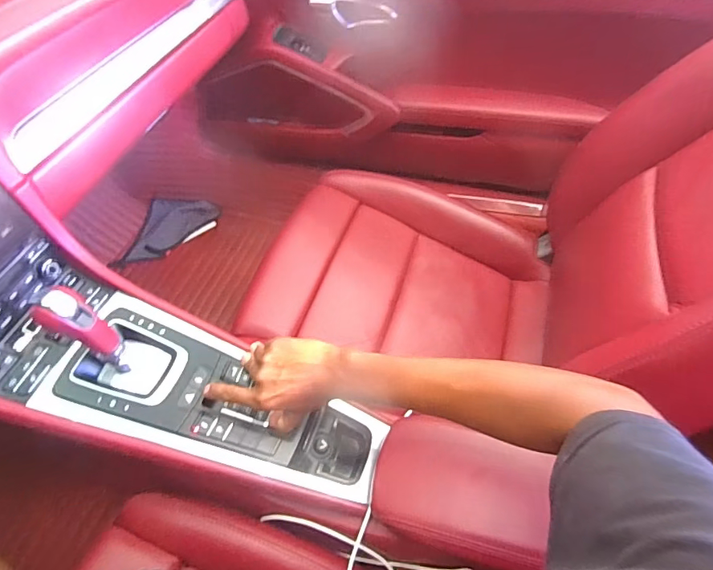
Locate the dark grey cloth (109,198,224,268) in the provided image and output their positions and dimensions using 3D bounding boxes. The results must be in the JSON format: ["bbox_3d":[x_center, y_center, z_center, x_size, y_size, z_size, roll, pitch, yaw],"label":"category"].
[{"bbox_3d":[-0.492,-0.140,1.178,0.281,0.063,0.128,-37,58,-23],"label":"dark grey cloth"}]

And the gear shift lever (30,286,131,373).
[{"bbox_3d":[-0.296,0.055,0.510,0.051,0.114,0.050,33,60,27],"label":"gear shift lever"}]

